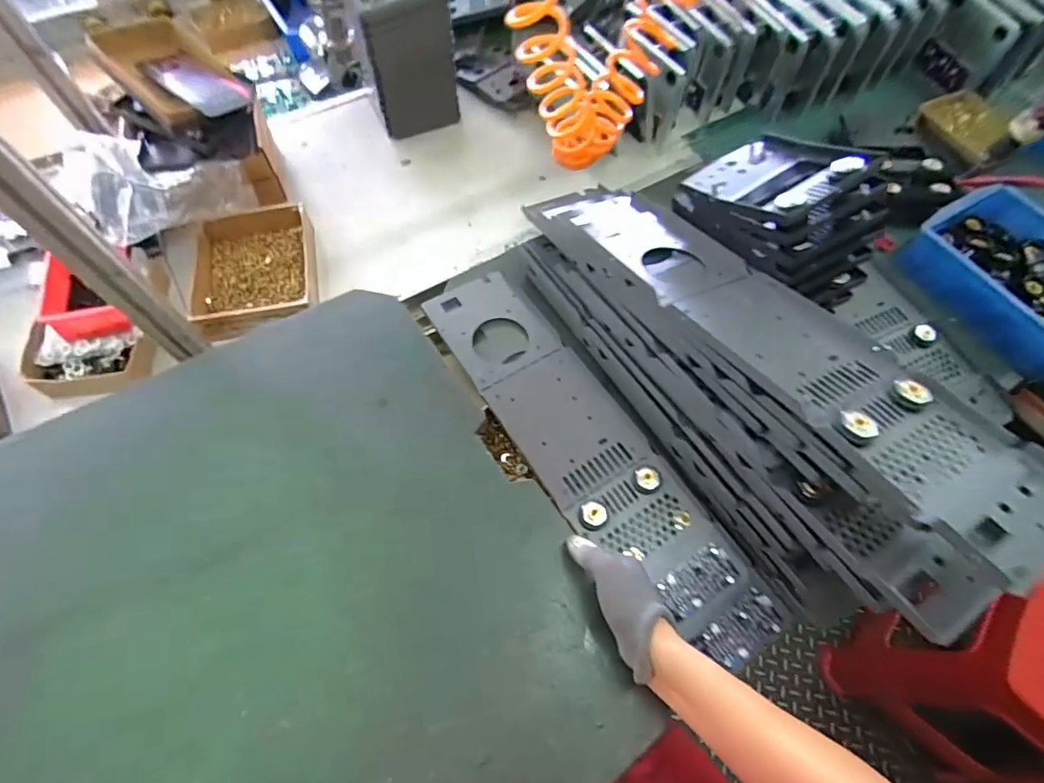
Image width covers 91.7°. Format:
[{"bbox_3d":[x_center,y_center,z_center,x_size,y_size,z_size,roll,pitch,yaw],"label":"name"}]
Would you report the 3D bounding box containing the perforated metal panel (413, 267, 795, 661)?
[{"bbox_3d":[0.073,0.060,0.686,0.149,0.026,0.619,-28,63,-16],"label":"perforated metal panel"}]

